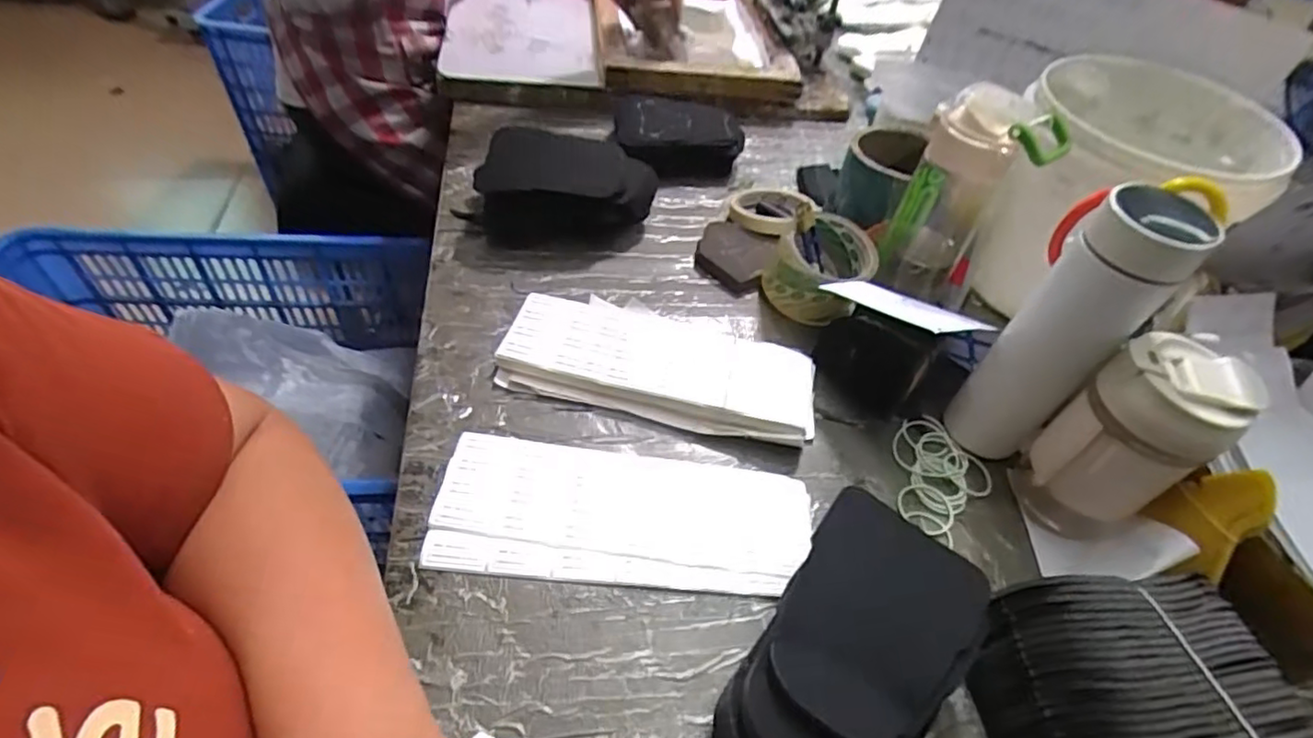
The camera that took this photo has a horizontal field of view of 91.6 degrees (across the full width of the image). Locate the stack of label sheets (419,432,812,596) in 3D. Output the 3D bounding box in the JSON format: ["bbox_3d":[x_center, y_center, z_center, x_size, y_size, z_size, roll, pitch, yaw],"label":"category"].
[{"bbox_3d":[-0.020,0.103,0.459,0.262,0.016,0.104,5,48,-3],"label":"stack of label sheets"}]

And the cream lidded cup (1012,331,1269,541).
[{"bbox_3d":[0.326,0.056,0.453,0.082,0.156,0.078,4,48,-4],"label":"cream lidded cup"}]

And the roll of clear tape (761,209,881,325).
[{"bbox_3d":[0.156,-0.097,0.607,0.089,0.060,0.091,4,48,-4],"label":"roll of clear tape"}]

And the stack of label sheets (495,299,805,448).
[{"bbox_3d":[0.004,-0.011,0.547,0.258,0.022,0.117,12,48,3],"label":"stack of label sheets"}]

